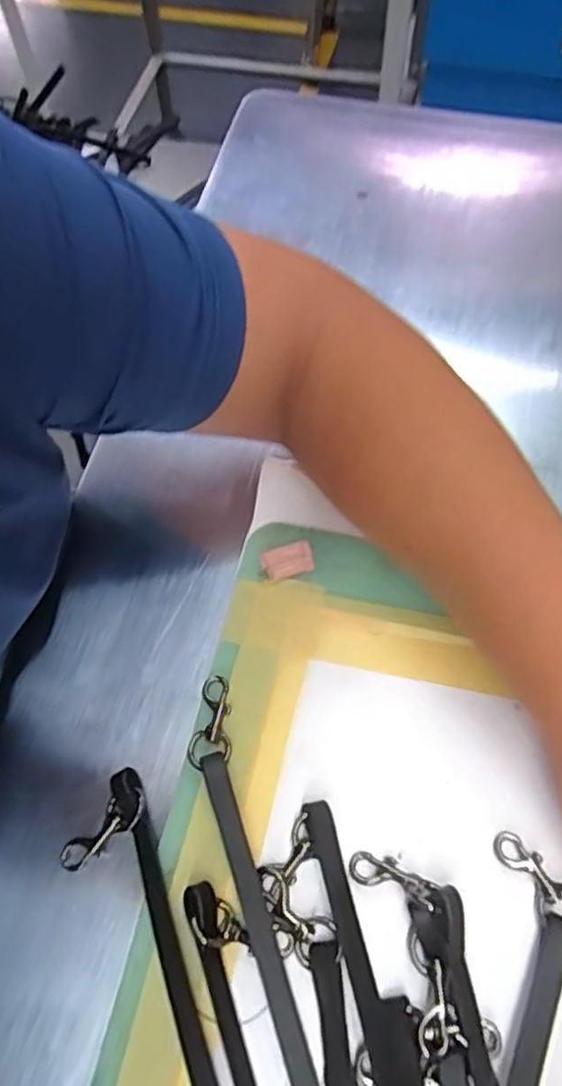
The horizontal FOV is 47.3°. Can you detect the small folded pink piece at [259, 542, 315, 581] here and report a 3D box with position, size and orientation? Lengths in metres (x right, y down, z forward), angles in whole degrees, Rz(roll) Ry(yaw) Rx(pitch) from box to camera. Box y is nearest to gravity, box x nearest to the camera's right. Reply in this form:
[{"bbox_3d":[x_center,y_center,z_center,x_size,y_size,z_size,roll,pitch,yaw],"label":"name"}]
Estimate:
[{"bbox_3d":[0.004,0.011,0.395,0.032,0.008,0.019,-15,65,-9],"label":"small folded pink piece"}]

